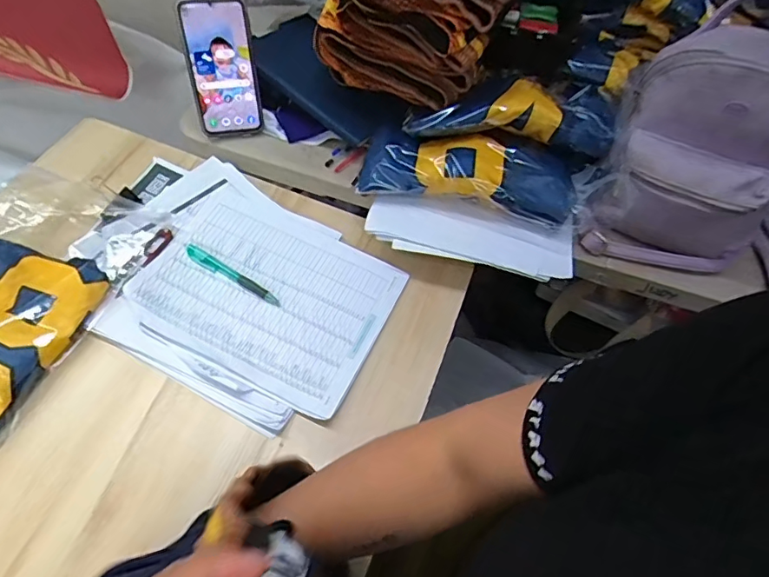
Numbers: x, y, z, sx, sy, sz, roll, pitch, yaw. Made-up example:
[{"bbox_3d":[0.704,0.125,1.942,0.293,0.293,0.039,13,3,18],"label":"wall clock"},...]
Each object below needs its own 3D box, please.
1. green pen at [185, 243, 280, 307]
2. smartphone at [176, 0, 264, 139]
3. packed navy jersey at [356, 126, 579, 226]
[{"bbox_3d":[-0.184,-0.016,0.617,0.142,0.010,0.016,31,59,12],"label":"green pen"},{"bbox_3d":[-0.204,-0.274,0.646,0.083,0.164,0.015,-7,39,-8],"label":"smartphone"},{"bbox_3d":[0.100,-0.139,0.624,0.258,0.053,0.075,11,55,4],"label":"packed navy jersey"}]

